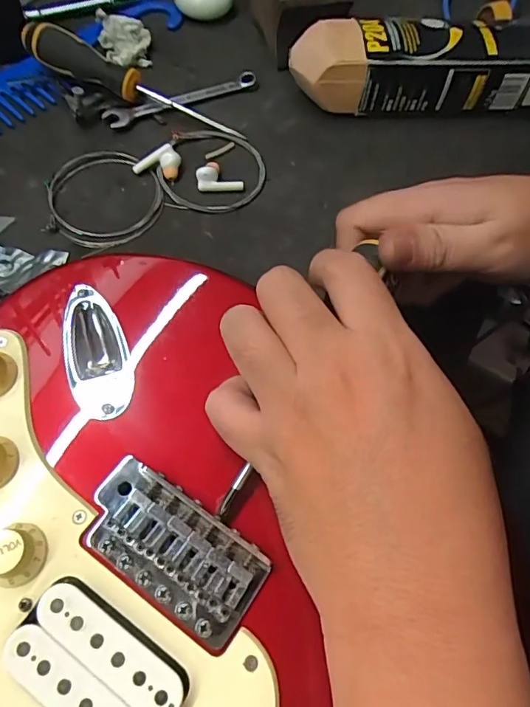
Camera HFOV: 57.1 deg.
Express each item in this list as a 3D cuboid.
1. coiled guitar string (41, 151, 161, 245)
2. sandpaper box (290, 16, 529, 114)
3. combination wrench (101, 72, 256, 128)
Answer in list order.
[{"bbox_3d":[-0.118,-0.117,0.359,0.083,0.007,0.090,-4,64,-6],"label":"coiled guitar string"},{"bbox_3d":[0.141,-0.239,0.407,0.235,0.058,0.063,-2,63,-5],"label":"sandpaper box"},{"bbox_3d":[-0.068,-0.213,0.406,0.131,0.007,0.021,-22,67,-14],"label":"combination wrench"}]

